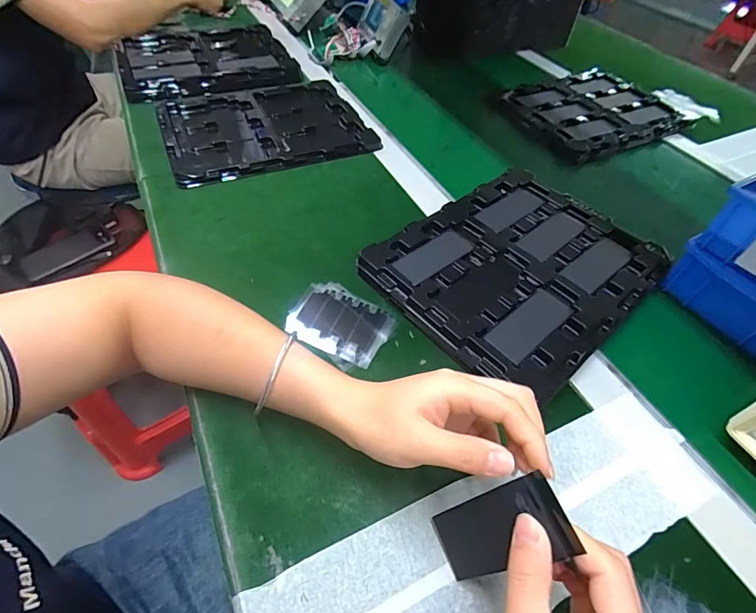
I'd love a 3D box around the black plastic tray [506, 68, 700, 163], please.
[{"bbox_3d":[0.371,-0.340,0.682,0.282,0.023,0.220,-23,56,-20],"label":"black plastic tray"}]

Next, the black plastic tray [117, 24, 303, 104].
[{"bbox_3d":[-0.318,-0.466,0.740,0.284,0.022,0.300,-17,54,-16],"label":"black plastic tray"}]

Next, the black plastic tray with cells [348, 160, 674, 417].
[{"bbox_3d":[0.149,-0.043,0.424,0.274,0.024,0.217,-34,60,-26],"label":"black plastic tray with cells"}]

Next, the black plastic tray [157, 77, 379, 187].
[{"bbox_3d":[-0.171,-0.276,0.602,0.279,0.013,0.241,-19,55,-17],"label":"black plastic tray"}]

